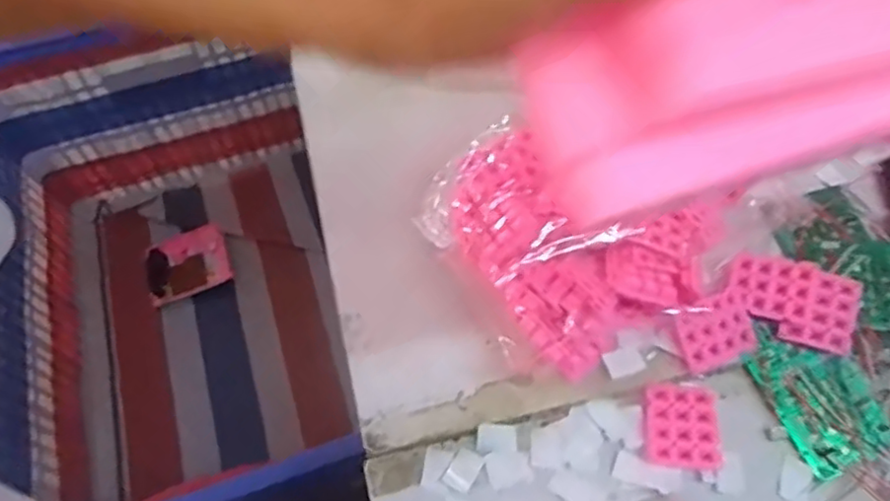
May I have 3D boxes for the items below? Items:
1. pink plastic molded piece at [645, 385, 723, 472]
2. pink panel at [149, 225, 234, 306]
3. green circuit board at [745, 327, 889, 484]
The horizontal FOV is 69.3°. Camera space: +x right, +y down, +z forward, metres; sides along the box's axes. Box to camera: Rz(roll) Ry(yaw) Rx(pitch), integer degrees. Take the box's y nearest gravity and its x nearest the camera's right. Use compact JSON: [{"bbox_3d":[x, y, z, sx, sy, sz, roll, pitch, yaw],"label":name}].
[{"bbox_3d":[0.174,0.130,0.474,0.053,0.012,0.059,5,61,3],"label":"pink plastic molded piece"},{"bbox_3d":[-0.520,0.025,1.300,0.157,0.015,0.142,-21,61,-10],"label":"pink panel"},{"bbox_3d":[0.280,0.107,0.483,0.070,0.019,0.106,-20,62,-11],"label":"green circuit board"}]

